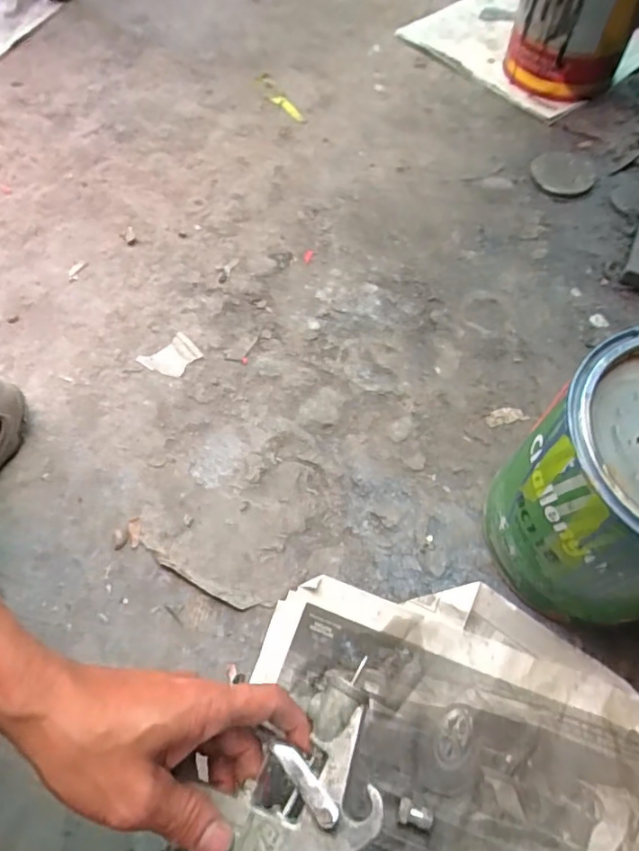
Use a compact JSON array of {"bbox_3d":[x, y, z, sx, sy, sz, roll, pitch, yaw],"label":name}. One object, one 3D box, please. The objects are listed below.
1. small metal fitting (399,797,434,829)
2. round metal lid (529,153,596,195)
[{"bbox_3d":[0.070,0.282,0.403,0.025,0.008,0.015,15,62,4],"label":"small metal fitting"},{"bbox_3d":[0.323,-0.337,0.741,0.082,0.011,0.082,2,62,-3],"label":"round metal lid"}]

